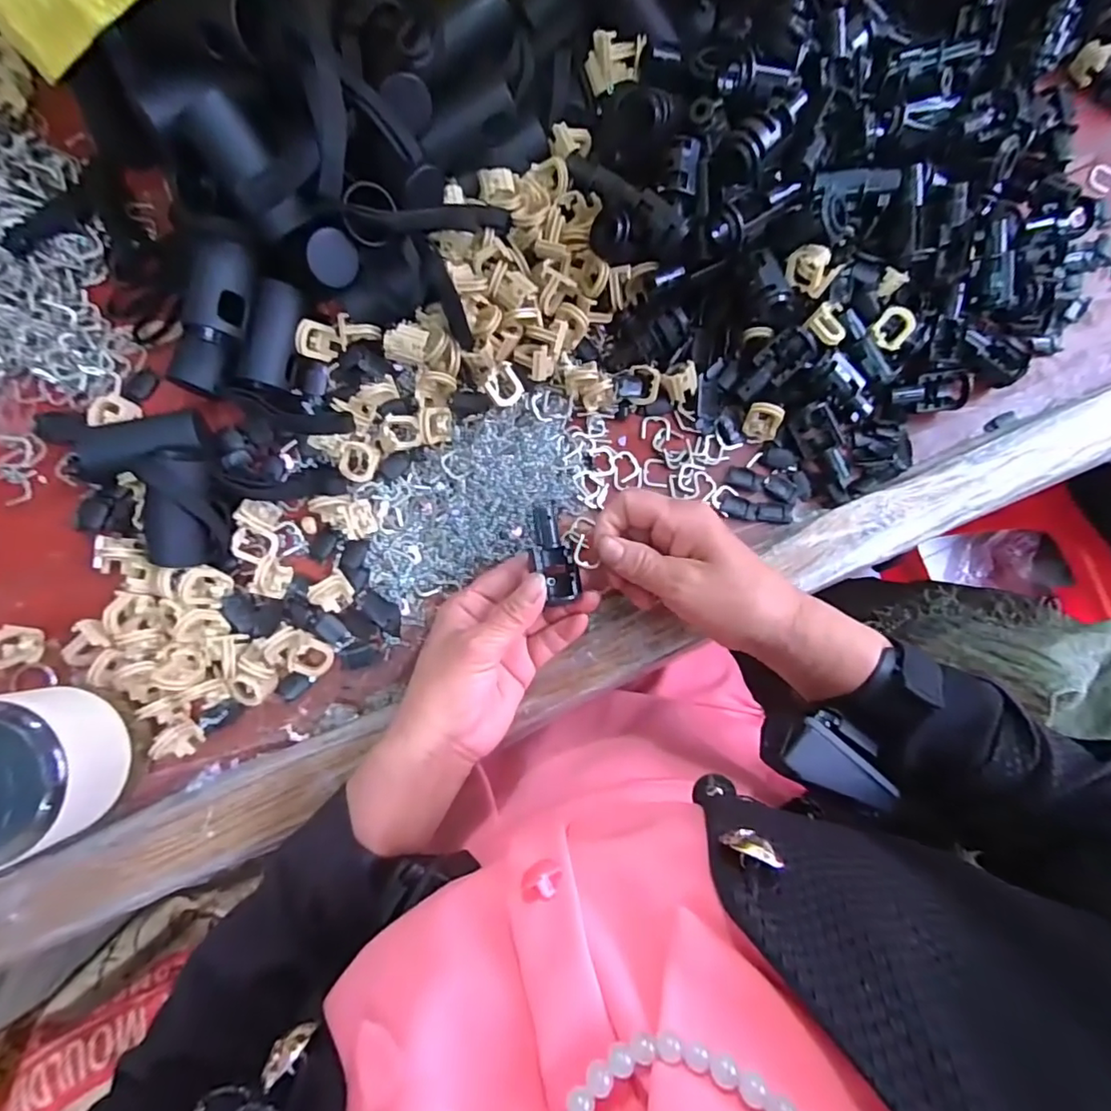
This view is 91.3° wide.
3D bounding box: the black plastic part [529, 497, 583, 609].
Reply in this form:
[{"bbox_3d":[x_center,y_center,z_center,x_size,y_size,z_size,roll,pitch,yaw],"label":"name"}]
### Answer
[{"bbox_3d":[-0.001,-0.002,0.300,0.022,0.017,0.055,-16,102,-4],"label":"black plastic part"}]

